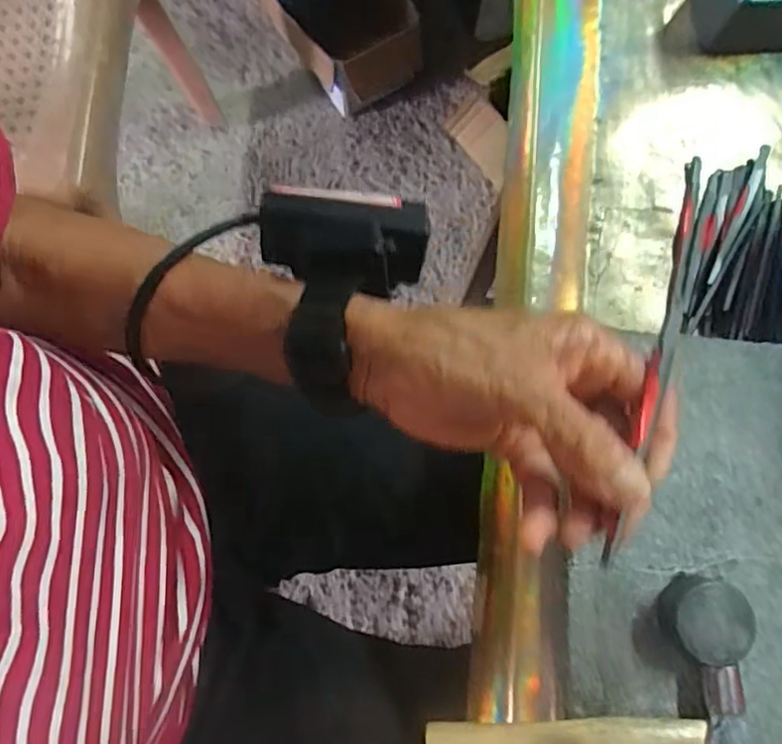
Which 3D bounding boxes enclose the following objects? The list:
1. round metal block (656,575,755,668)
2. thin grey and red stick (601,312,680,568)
[{"bbox_3d":[0.152,0.119,0.301,0.037,0.021,0.038,0,79,1],"label":"round metal block"},{"bbox_3d":[0.091,0.023,0.226,0.008,0.007,0.097,18,85,5],"label":"thin grey and red stick"}]

